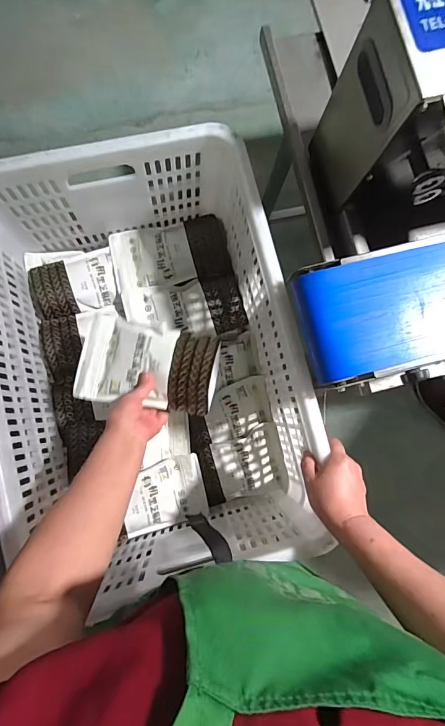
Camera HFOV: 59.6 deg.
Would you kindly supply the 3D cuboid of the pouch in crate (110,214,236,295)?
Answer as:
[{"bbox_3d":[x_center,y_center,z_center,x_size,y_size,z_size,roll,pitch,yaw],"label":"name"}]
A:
[{"bbox_3d":[-0.100,-0.217,0.751,0.226,0.037,0.138,-5,83,-6],"label":"pouch in crate"}]

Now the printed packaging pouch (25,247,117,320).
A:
[{"bbox_3d":[-0.287,-0.164,0.751,0.152,0.053,0.139,-15,84,-7],"label":"printed packaging pouch"}]

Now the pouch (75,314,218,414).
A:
[{"bbox_3d":[-0.115,0.001,0.602,0.212,0.028,0.130,7,85,13],"label":"pouch"}]

